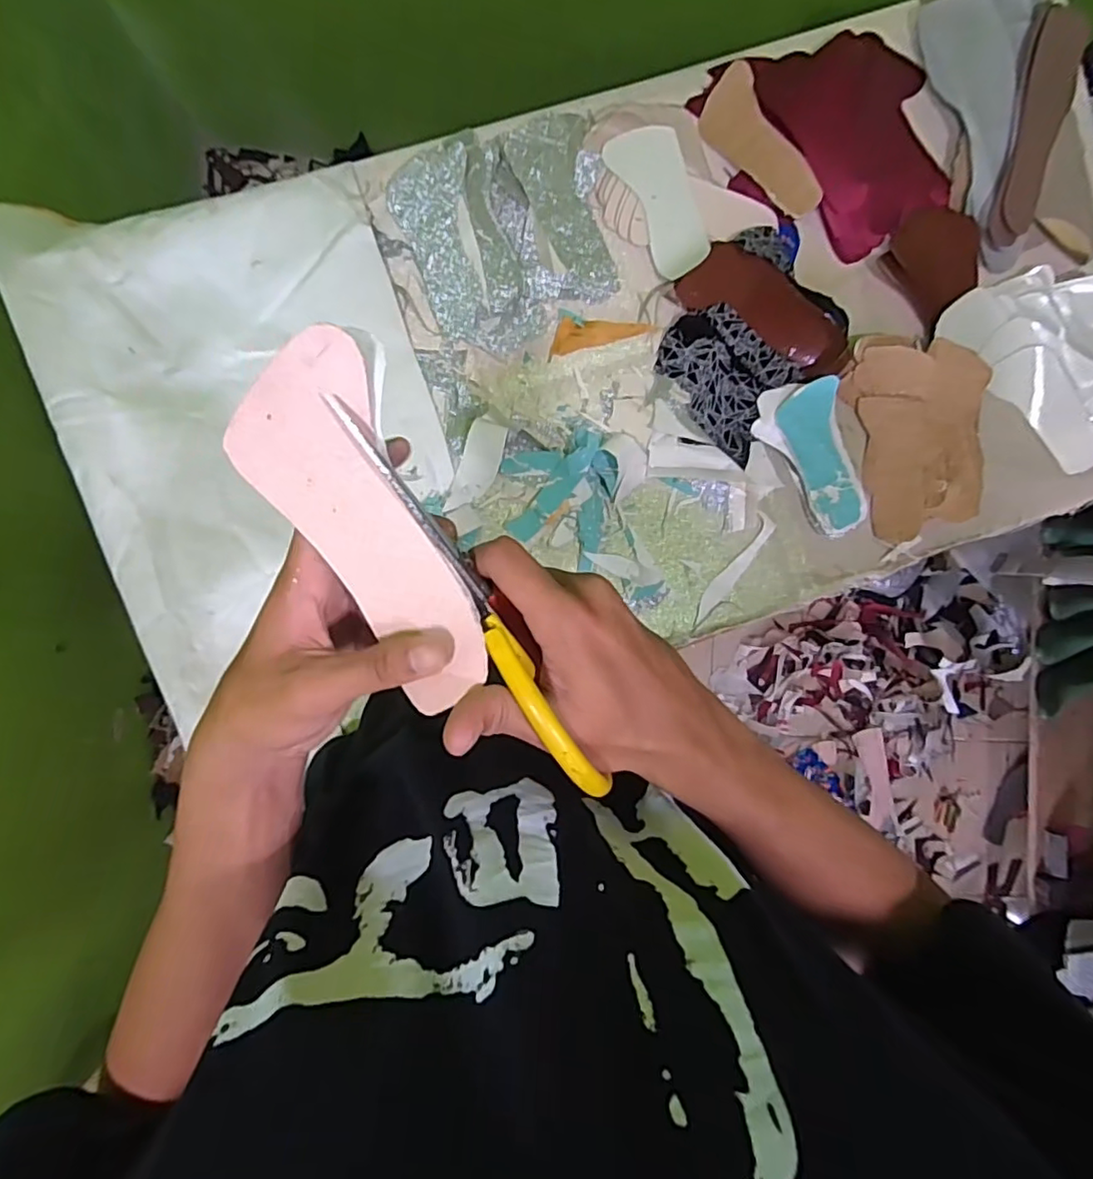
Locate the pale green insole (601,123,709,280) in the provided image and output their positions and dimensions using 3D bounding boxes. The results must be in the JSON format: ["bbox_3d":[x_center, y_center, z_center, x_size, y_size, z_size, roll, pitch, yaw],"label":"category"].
[{"bbox_3d":[0.123,-0.414,0.639,0.067,0.011,0.154,-26,94,22],"label":"pale green insole"}]

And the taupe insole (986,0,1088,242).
[{"bbox_3d":[0.538,-0.507,0.664,0.069,0.013,0.230,4,103,-11],"label":"taupe insole"}]

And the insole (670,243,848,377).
[{"bbox_3d":[0.239,-0.306,0.659,0.187,0.026,0.076,28,88,-6],"label":"insole"}]

